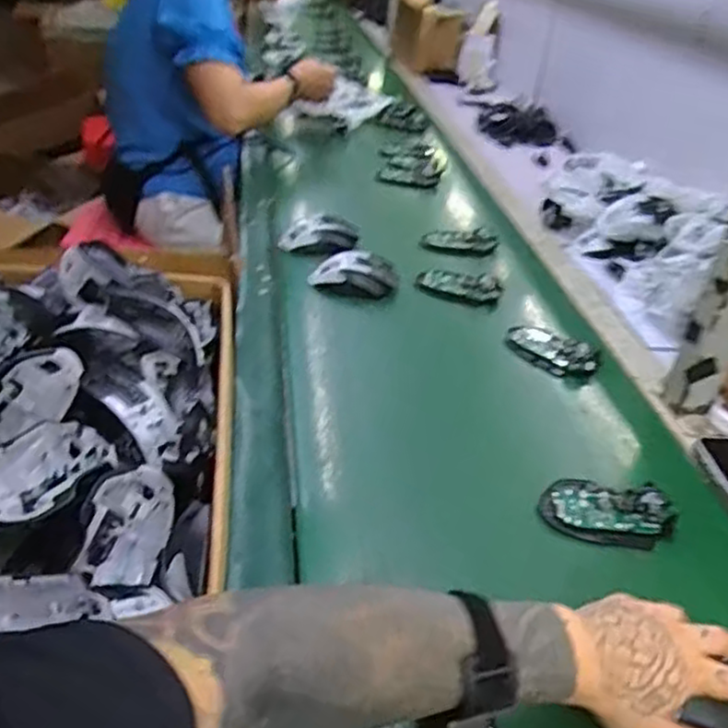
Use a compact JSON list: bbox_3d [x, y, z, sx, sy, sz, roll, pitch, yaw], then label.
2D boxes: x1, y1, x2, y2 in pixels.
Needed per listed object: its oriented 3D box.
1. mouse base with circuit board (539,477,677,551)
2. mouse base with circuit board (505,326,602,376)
[{"bbox_3d":[0.218,0.128,0.634,0.111,0.024,0.068,16,35,12],"label":"mouse base with circuit board"},{"bbox_3d":[0.223,-0.022,0.855,0.113,0.026,0.057,33,42,32],"label":"mouse base with circuit board"}]

